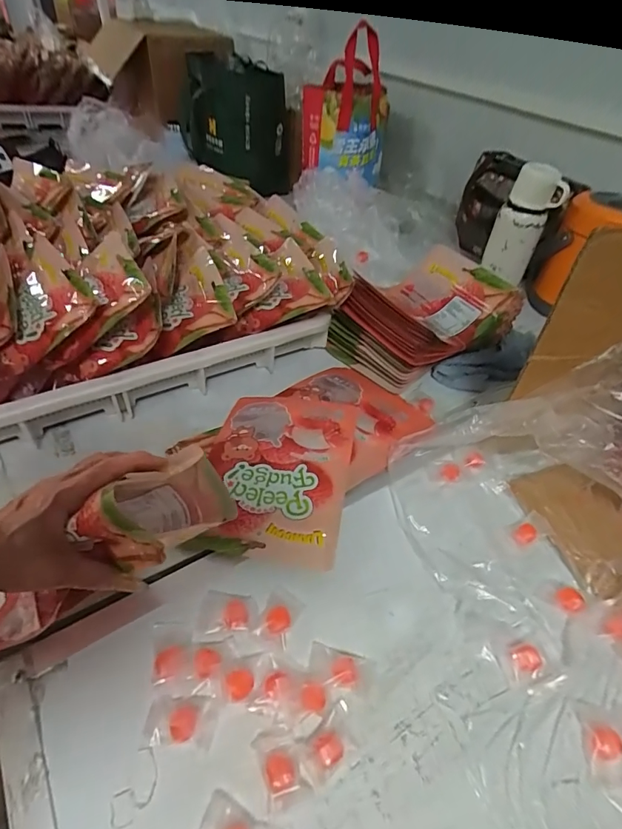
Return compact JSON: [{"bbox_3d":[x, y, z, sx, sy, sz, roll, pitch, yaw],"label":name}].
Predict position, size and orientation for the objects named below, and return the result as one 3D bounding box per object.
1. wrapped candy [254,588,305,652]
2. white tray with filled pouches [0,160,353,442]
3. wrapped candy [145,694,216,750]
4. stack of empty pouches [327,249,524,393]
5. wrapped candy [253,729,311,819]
[{"bbox_3d":[-0.028,0.174,0.384,0.031,0.012,0.049,20,47,13],"label":"wrapped candy"},{"bbox_3d":[-0.306,-0.193,0.623,0.654,0.143,0.442,-20,51,-23],"label":"white tray with filled pouches"},{"bbox_3d":[-0.096,0.224,0.328,0.049,0.011,0.030,5,46,-1],"label":"wrapped candy"},{"bbox_3d":[0.162,-0.144,0.641,0.214,0.099,0.160,-28,55,-28],"label":"stack of empty pouches"},{"bbox_3d":[-0.021,0.246,0.312,0.029,0.013,0.044,-16,50,-20],"label":"wrapped candy"}]

